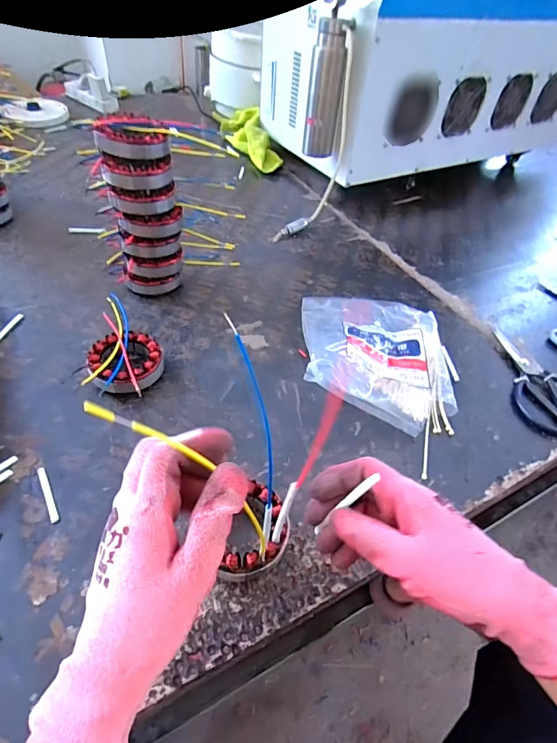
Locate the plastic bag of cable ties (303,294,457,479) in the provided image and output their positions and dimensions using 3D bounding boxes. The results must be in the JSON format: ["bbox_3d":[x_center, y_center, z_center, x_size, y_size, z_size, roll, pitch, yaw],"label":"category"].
[{"bbox_3d":[0.134,-0.027,0.545,0.202,0.065,0.291,7,46,0],"label":"plastic bag of cable ties"}]

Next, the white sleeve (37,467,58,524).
[{"bbox_3d":[-0.224,0.118,0.402,0.007,0.004,0.062,-21,53,-24],"label":"white sleeve"}]

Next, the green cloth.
[{"bbox_3d":[-0.085,-0.612,1.069,0.095,0.072,0.336,-12,49,-18],"label":"green cloth"}]

